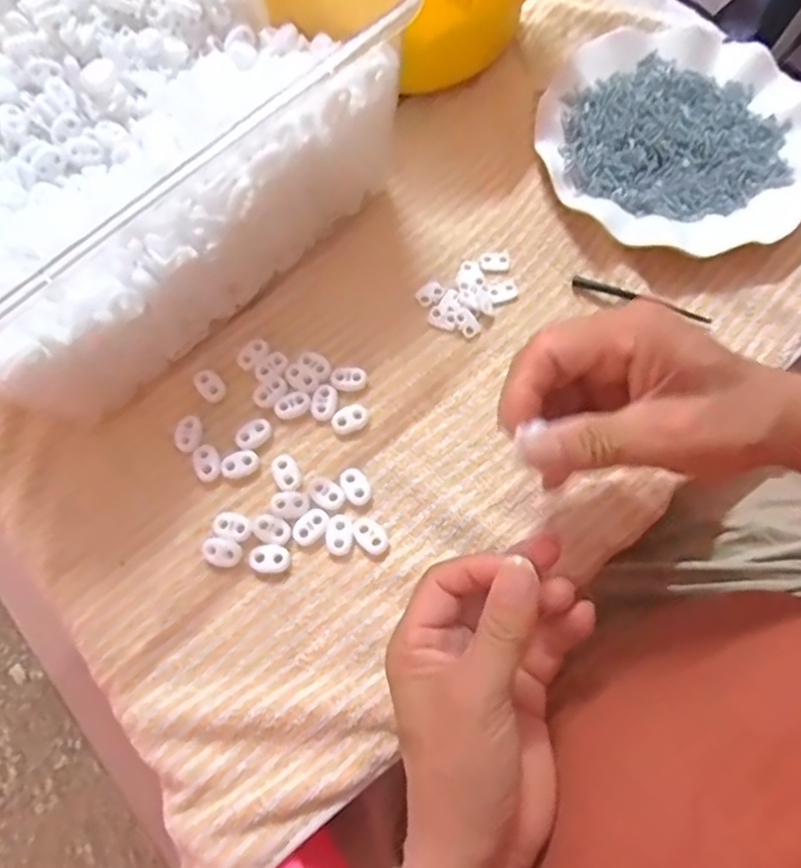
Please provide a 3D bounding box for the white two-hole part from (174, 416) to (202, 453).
[{"bbox_3d":[-0.128,0.000,0.378,0.014,0.004,0.022,-1,70,2],"label":"white two-hole part"}]

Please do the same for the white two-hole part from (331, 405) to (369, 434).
[{"bbox_3d":[-0.030,-0.009,0.378,0.022,0.004,0.015,-24,71,-6],"label":"white two-hole part"}]

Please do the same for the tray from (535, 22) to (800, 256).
[{"bbox_3d":[0.190,-0.202,0.427,0.179,0.022,0.173,34,75,13],"label":"tray"}]

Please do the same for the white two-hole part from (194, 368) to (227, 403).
[{"bbox_3d":[-0.118,-0.030,0.389,0.015,0.004,0.023,-40,73,-11],"label":"white two-hole part"}]

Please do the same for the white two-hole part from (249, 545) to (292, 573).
[{"bbox_3d":[-0.073,0.069,0.350,0.023,0.004,0.015,1,70,3],"label":"white two-hole part"}]

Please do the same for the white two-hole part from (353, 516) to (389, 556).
[{"bbox_3d":[-0.017,0.058,0.354,0.015,0.004,0.023,-42,74,-12],"label":"white two-hole part"}]

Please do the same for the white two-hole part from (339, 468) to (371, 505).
[{"bbox_3d":[-0.026,0.030,0.362,0.014,0.004,0.022,-29,71,-8],"label":"white two-hole part"}]

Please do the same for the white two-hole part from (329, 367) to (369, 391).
[{"bbox_3d":[-0.032,-0.034,0.386,0.022,0.004,0.015,4,70,4],"label":"white two-hole part"}]

